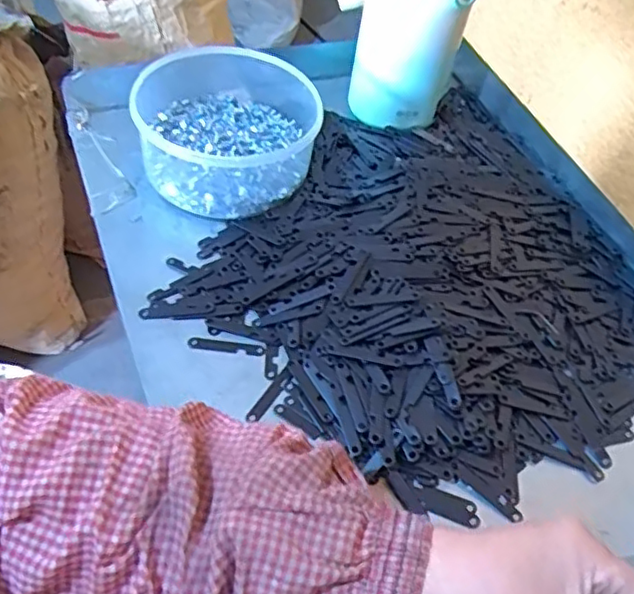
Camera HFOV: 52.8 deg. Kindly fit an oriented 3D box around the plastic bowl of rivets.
[{"bbox_3d":[-0.070,-0.152,0.547,0.156,0.061,0.178,3,52,-2],"label":"plastic bowl of rivets"}]

